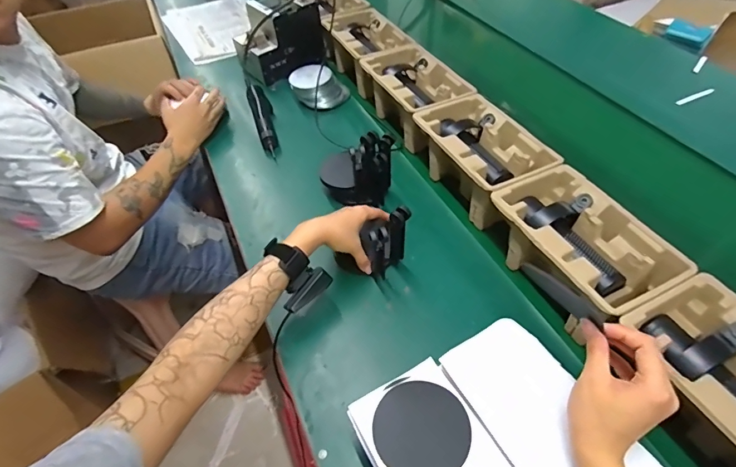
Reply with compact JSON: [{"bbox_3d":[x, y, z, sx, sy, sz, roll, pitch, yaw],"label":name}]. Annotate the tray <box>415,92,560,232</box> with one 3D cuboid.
[{"bbox_3d":[0.191,-0.135,0.725,0.146,0.097,0.227,-24,57,-17],"label":"tray"}]

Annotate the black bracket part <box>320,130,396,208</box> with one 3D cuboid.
[{"bbox_3d":[-0.022,-0.114,0.699,0.121,0.138,0.062,6,54,5],"label":"black bracket part"}]

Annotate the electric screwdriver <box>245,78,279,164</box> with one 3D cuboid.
[{"bbox_3d":[-0.225,-0.260,0.900,0.047,0.039,0.239,-17,55,-12],"label":"electric screwdriver"}]

